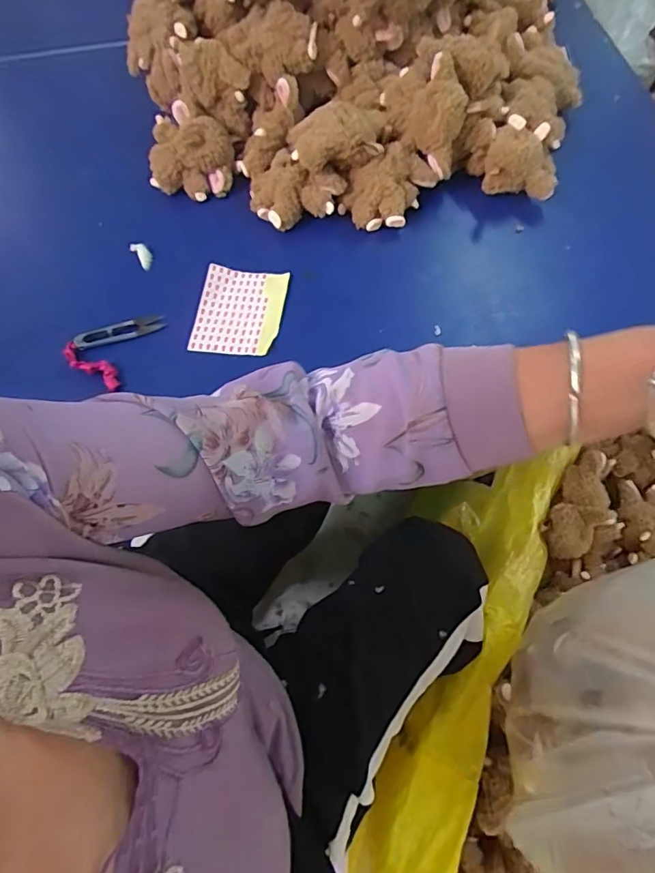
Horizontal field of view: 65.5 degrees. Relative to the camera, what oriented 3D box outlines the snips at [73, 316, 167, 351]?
[{"bbox_3d":[-0.240,-0.123,0.590,0.101,0.015,0.020,-15,65,-5],"label":"snips"}]

